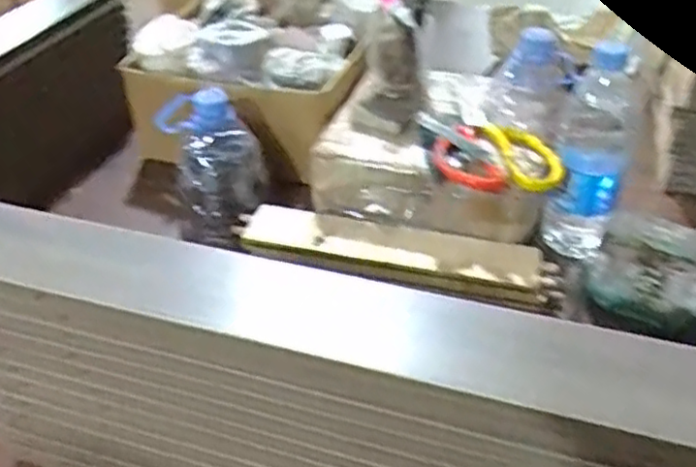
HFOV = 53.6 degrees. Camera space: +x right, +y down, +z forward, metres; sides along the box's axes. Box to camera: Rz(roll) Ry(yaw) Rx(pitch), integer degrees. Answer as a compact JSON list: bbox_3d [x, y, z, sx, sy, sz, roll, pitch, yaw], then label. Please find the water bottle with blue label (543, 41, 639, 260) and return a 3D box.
[{"bbox_3d":[0.223,-0.055,0.630,0.068,0.206,0.082,14,43,17],"label":"water bottle with blue label"}]

